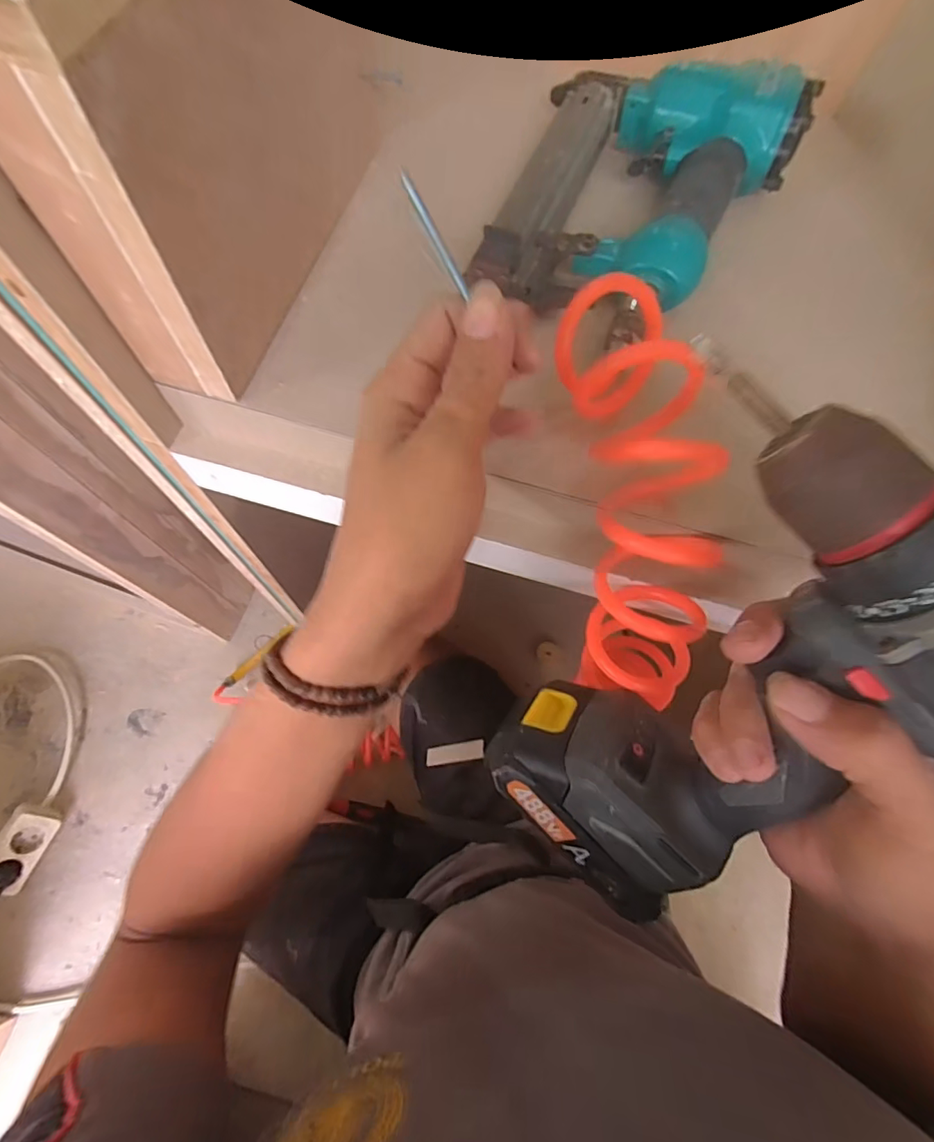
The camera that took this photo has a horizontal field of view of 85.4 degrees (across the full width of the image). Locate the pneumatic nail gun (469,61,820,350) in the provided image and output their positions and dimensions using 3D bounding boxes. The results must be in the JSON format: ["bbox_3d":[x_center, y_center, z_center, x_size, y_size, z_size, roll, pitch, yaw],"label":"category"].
[{"bbox_3d":[0.101,-0.240,0.313,0.163,0.047,0.233,27,69,8],"label":"pneumatic nail gun"}]

